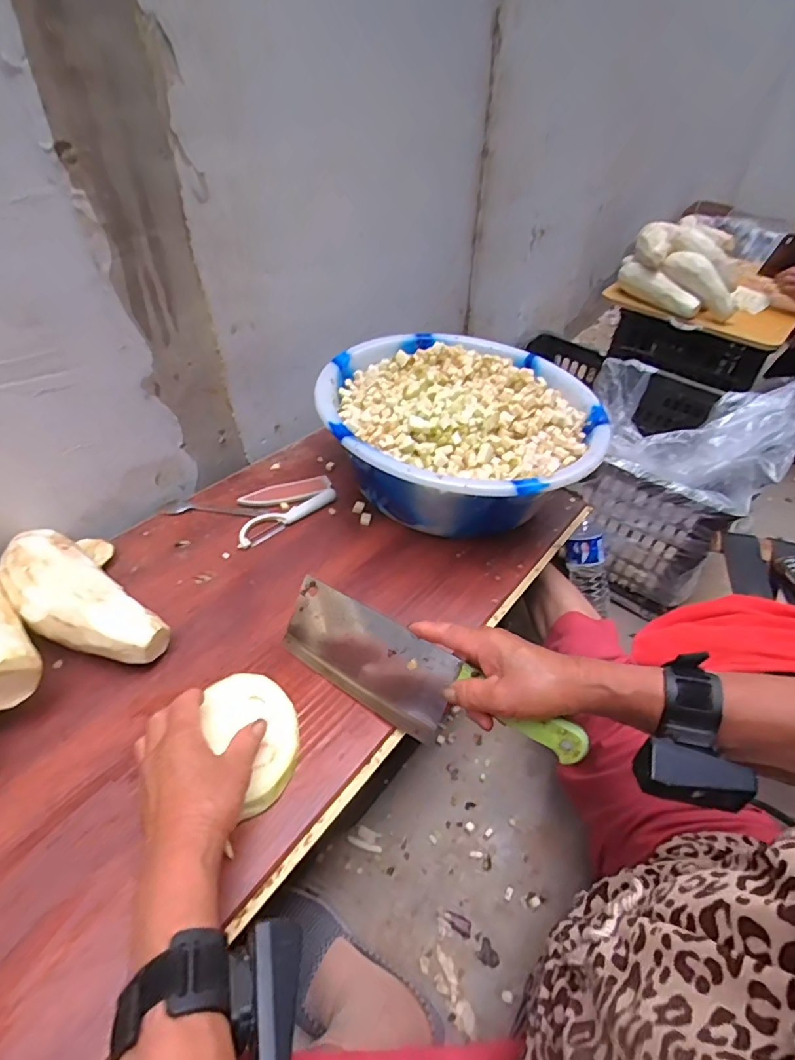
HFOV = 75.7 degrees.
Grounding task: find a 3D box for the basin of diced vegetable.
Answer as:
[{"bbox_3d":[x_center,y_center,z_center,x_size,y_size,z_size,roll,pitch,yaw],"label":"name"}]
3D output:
[{"bbox_3d":[0.081,-0.126,0.687,0.343,0.140,0.344,1,46,-1],"label":"basin of diced vegetable"}]

